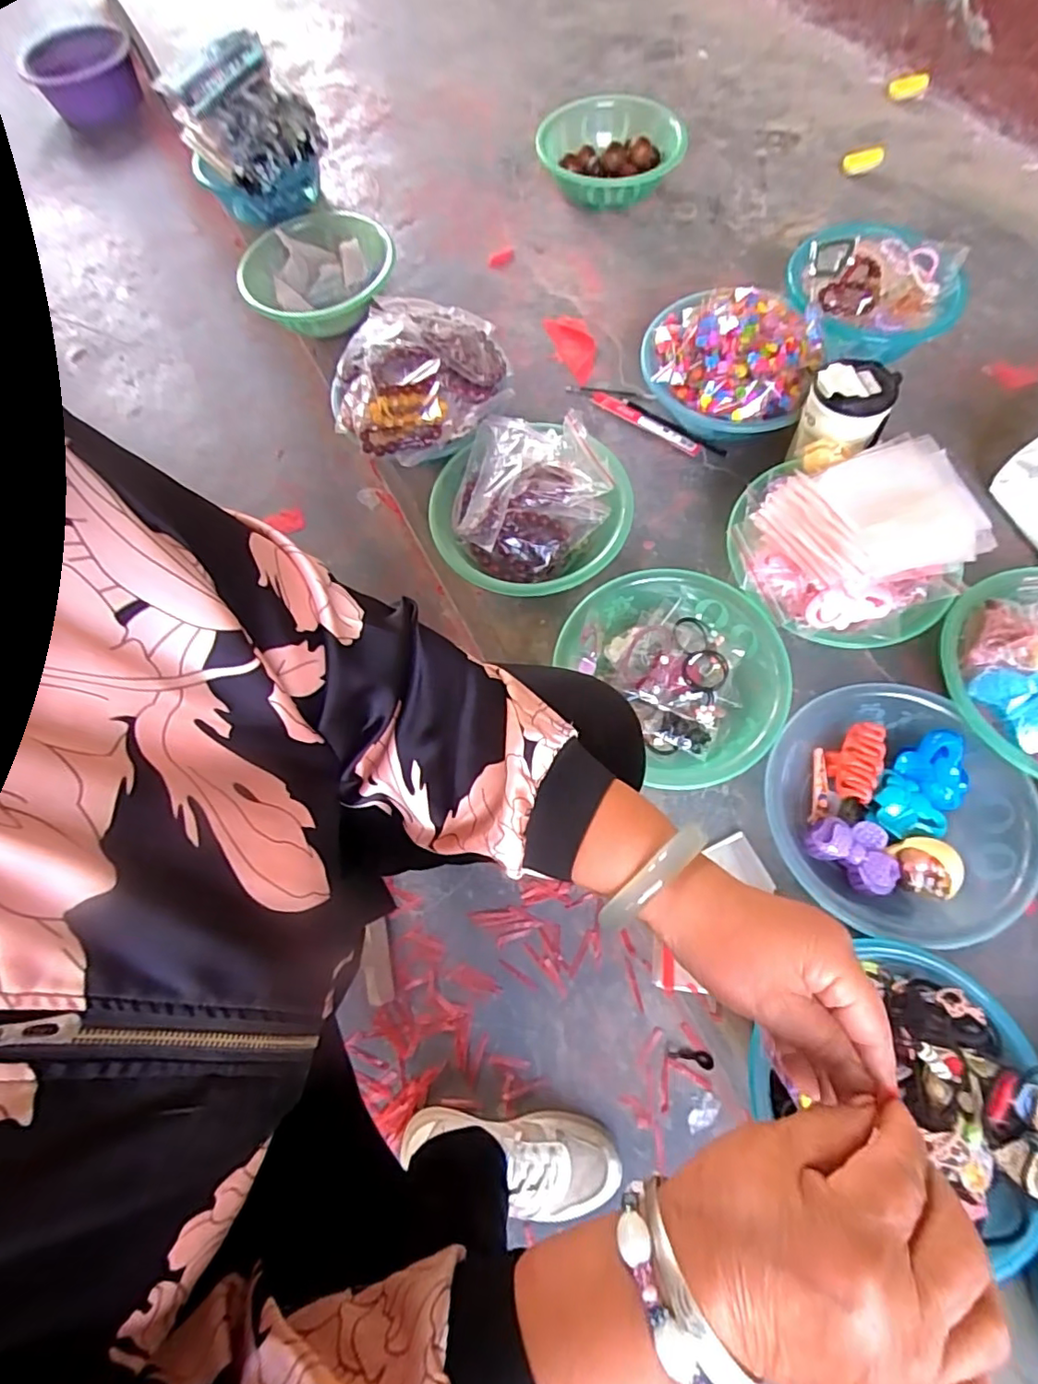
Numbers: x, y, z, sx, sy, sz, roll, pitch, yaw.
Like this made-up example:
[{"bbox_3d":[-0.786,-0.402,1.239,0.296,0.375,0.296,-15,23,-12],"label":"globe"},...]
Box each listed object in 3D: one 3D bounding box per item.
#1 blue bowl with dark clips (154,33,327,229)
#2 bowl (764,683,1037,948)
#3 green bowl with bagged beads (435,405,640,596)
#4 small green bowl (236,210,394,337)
[{"bbox_3d":[-0.459,-0.943,0.979,0.177,0.209,0.158,33,75,13],"label":"blue bowl with dark clips"},{"bbox_3d":[0.361,0.115,0.564,0.220,0.073,0.220,-1,69,3],"label":"bowl"},{"bbox_3d":[0.011,-0.218,0.700,0.226,0.095,0.232,-1,69,3],"label":"green bowl with bagged beads"},{"bbox_3d":[-0.311,-0.657,0.896,0.246,0.068,0.249,4,69,5],"label":"small green bowl"}]

